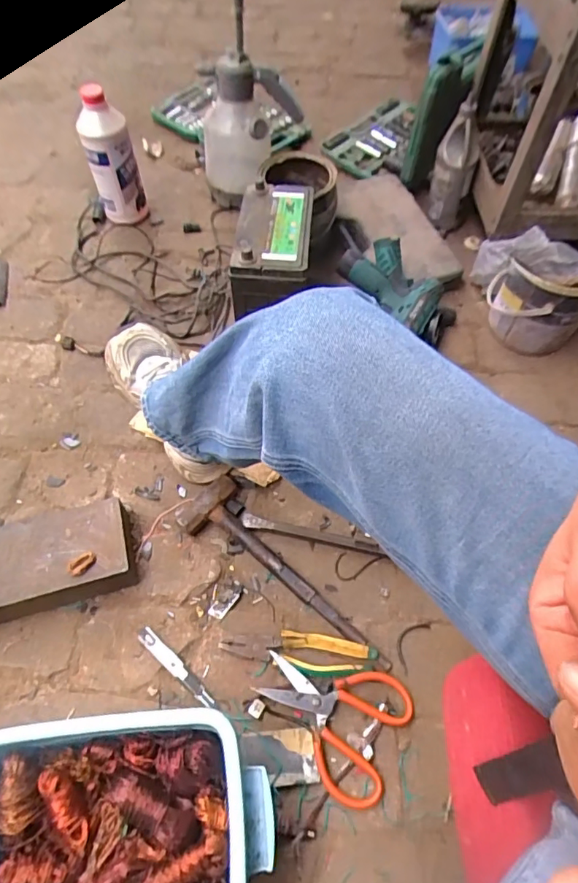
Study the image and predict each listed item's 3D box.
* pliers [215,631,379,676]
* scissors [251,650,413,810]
[{"bbox_3d":[0.012,0.272,0.654,0.195,0.021,0.048,11,60,5],"label":"pliers"},{"bbox_3d":[0.050,0.336,0.625,0.180,0.021,0.144,27,62,14],"label":"scissors"}]

